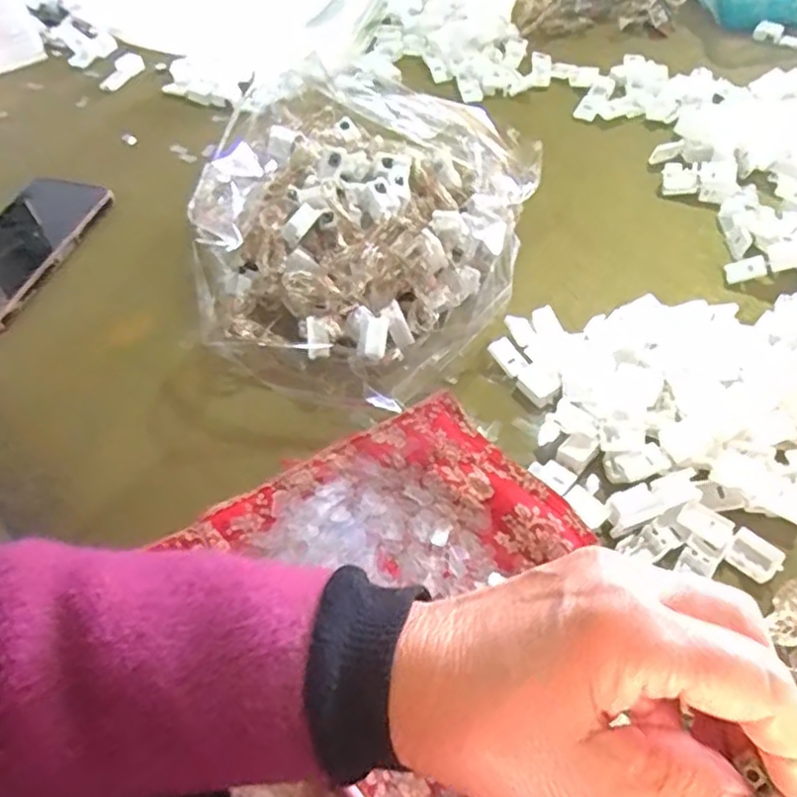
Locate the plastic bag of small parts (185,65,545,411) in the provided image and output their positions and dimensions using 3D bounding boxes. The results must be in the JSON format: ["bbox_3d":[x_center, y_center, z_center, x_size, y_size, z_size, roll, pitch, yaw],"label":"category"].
[{"bbox_3d":[-0.036,-0.137,0.490,0.250,0.099,0.270,16,55,14],"label":"plastic bag of small parts"}]

